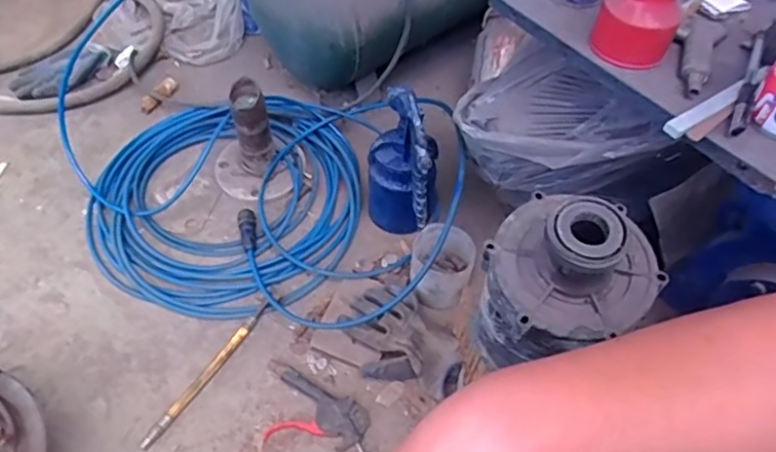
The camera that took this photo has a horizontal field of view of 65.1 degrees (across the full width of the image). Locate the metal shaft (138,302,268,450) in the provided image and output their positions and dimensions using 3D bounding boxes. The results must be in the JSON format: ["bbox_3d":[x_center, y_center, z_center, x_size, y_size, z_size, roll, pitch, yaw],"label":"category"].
[{"bbox_3d":[-0.243,0.198,0.829,0.020,0.016,0.241,28,55,17],"label":"metal shaft"}]

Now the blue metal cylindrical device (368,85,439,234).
[{"bbox_3d":[0.020,-0.077,0.897,0.105,0.249,0.123,9,52,3],"label":"blue metal cylindrical device"}]

